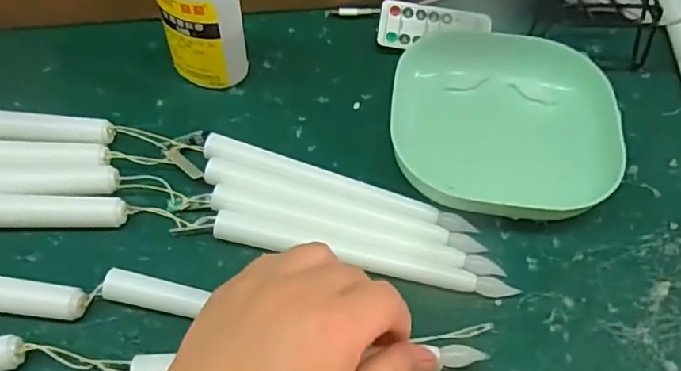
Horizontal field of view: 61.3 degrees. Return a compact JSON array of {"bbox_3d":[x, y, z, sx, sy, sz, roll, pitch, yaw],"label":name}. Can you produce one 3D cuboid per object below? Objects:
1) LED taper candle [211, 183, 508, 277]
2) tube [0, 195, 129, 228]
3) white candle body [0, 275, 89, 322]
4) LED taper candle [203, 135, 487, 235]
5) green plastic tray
[{"bbox_3d":[0.007,0.028,0.339,0.170,0.014,0.017,13,57,7],"label":"LED taper candle"},{"bbox_3d":[-0.175,0.016,0.342,0.091,0.019,0.018,1,56,-2],"label":"tube"},{"bbox_3d":[-0.184,0.061,0.310,0.092,0.023,0.019,7,56,2],"label":"white candle body"},{"bbox_3d":[-0.003,0.000,0.359,0.173,0.015,0.021,17,57,9],"label":"LED taper candle"},{"bbox_3d":[0.111,-0.042,0.381,0.151,0.027,0.137,6,56,2],"label":"green plastic tray"}]

